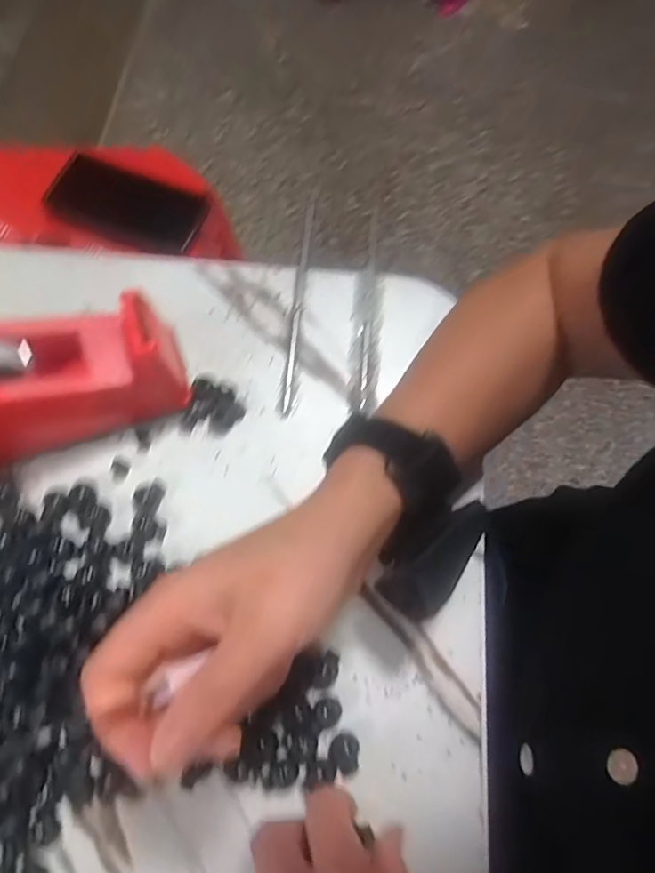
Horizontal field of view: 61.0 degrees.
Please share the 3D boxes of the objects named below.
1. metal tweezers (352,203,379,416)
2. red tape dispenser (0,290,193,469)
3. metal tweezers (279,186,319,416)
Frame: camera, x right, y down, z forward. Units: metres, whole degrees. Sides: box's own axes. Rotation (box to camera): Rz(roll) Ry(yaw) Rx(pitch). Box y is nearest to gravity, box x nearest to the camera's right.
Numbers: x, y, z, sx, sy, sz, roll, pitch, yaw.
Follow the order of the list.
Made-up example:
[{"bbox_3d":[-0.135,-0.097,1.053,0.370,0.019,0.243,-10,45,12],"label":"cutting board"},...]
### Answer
[{"bbox_3d":[0.028,-0.096,0.398,0.017,0.013,0.168,4,69,1],"label":"metal tweezers"},{"bbox_3d":[-0.166,-0.033,0.330,0.147,0.068,0.061,-21,70,-8],"label":"red tape dispenser"},{"bbox_3d":[-0.020,-0.100,0.397,0.009,0.011,0.176,5,69,2],"label":"metal tweezers"}]

